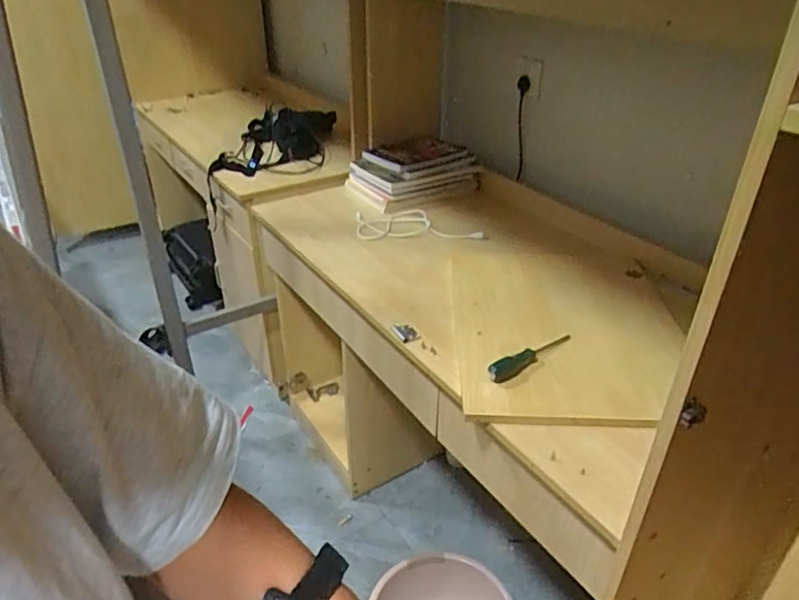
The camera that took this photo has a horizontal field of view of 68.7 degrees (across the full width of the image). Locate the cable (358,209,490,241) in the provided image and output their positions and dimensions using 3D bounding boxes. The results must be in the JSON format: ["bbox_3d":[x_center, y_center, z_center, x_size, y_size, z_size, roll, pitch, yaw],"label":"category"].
[{"bbox_3d":[0.049,-0.184,1.407,0.304,0.024,0.131,-1,32,0],"label":"cable"}]

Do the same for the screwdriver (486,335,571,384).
[{"bbox_3d":[0.217,0.091,0.955,0.186,0.026,0.030,-23,39,-31],"label":"screwdriver"}]

